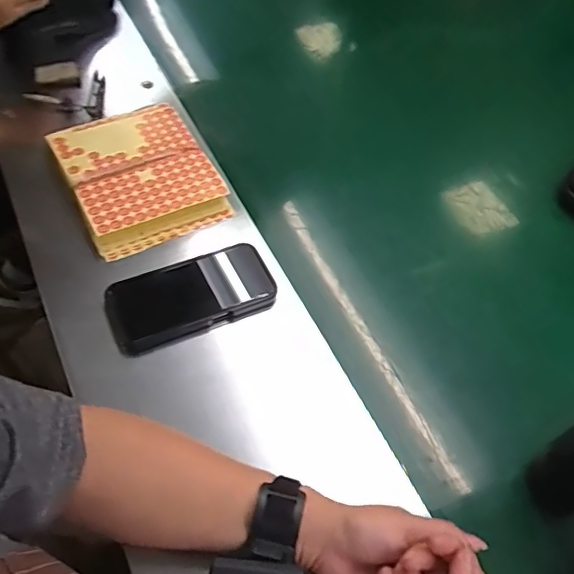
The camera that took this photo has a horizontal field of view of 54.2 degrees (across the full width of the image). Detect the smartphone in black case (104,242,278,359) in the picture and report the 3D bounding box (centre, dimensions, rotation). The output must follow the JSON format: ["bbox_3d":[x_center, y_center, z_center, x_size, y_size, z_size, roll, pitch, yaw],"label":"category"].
[{"bbox_3d":[-0.099,0.010,0.586,0.170,0.024,0.086,-16,59,-15],"label":"smartphone in black case"}]

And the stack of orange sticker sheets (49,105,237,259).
[{"bbox_3d":[-0.176,-0.137,0.660,0.165,0.037,0.198,-23,61,-19],"label":"stack of orange sticker sheets"}]

